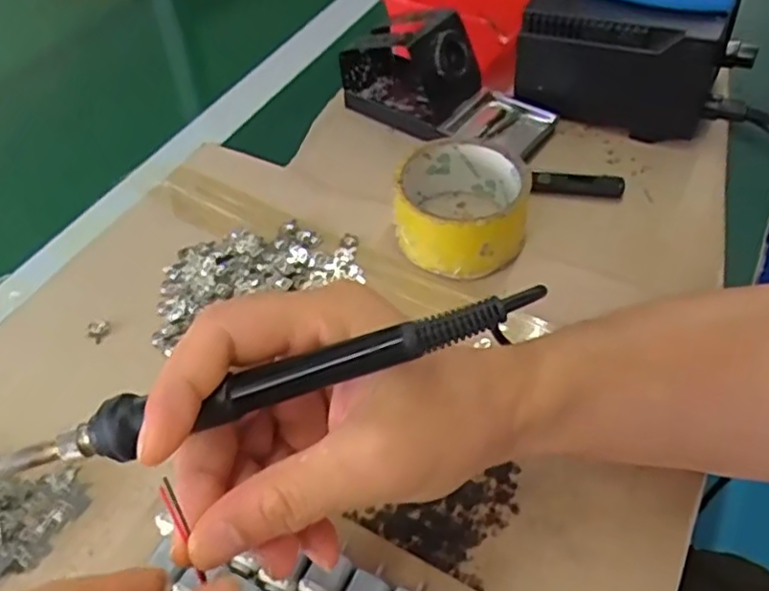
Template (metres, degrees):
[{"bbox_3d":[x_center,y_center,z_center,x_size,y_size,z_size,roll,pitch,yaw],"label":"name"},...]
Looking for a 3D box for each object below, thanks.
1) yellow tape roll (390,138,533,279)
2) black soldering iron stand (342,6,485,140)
[{"bbox_3d":[0.052,-0.059,0.441,0.082,0.049,0.082,-2,50,2],"label":"yellow tape roll"},{"bbox_3d":[0.022,-0.180,0.537,0.100,0.074,0.073,29,56,27],"label":"black soldering iron stand"}]

